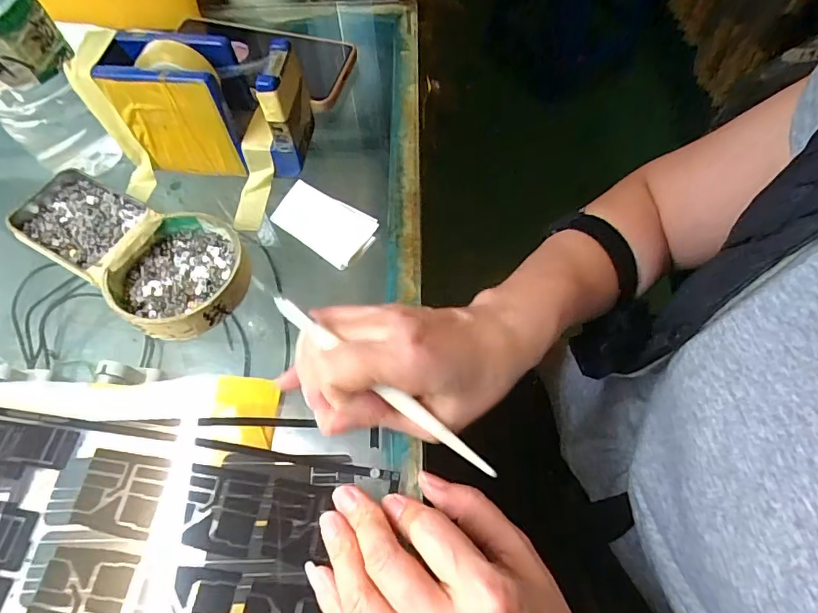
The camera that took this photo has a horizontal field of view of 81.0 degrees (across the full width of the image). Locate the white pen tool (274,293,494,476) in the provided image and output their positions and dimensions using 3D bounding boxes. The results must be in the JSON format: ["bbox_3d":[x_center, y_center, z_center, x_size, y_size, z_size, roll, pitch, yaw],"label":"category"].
[{"bbox_3d":[-0.012,0.040,0.237,0.138,0.007,0.007,39,69,2],"label":"white pen tool"}]

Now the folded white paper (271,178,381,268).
[{"bbox_3d":[-0.057,-0.057,0.326,0.069,0.005,0.042,34,73,11],"label":"folded white paper"}]

